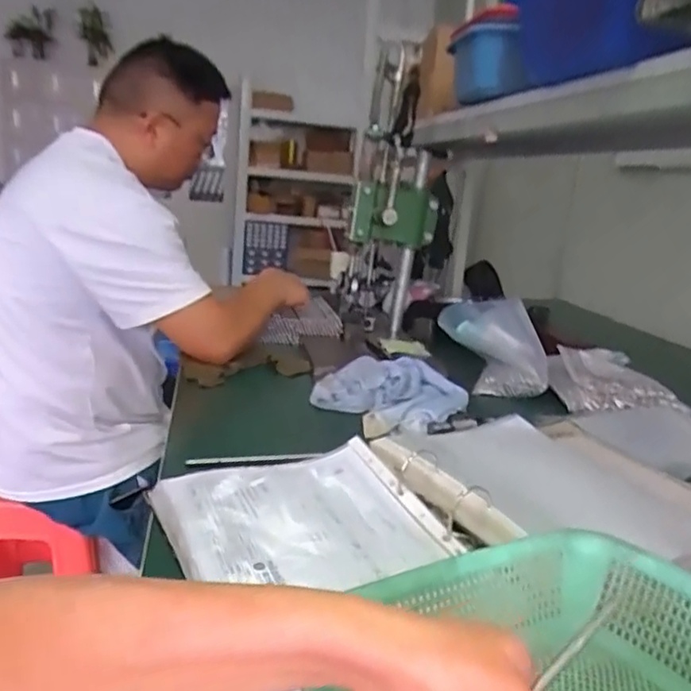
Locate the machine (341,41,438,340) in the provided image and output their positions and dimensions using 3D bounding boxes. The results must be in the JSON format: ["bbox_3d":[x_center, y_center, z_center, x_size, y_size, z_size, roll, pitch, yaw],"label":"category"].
[{"bbox_3d":[0.099,-0.311,1.321,0.188,0.563,0.205,6,15,3],"label":"machine"}]

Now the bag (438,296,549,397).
[{"bbox_3d":[0.258,0.007,1.059,0.150,0.189,0.058,-20,9,27],"label":"bag"}]

